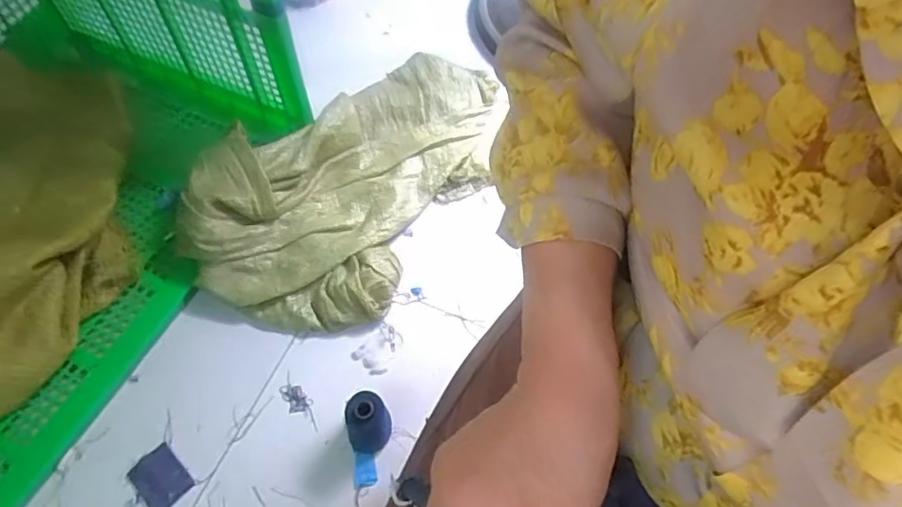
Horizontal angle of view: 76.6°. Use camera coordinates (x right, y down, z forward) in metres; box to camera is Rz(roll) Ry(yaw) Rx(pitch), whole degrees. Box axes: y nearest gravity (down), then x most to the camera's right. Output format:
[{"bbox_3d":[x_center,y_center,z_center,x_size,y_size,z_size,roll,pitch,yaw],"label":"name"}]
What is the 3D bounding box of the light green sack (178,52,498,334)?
[{"bbox_3d":[-0.141,-0.151,0.977,0.344,0.124,0.624,33,64,16],"label":"light green sack"}]

